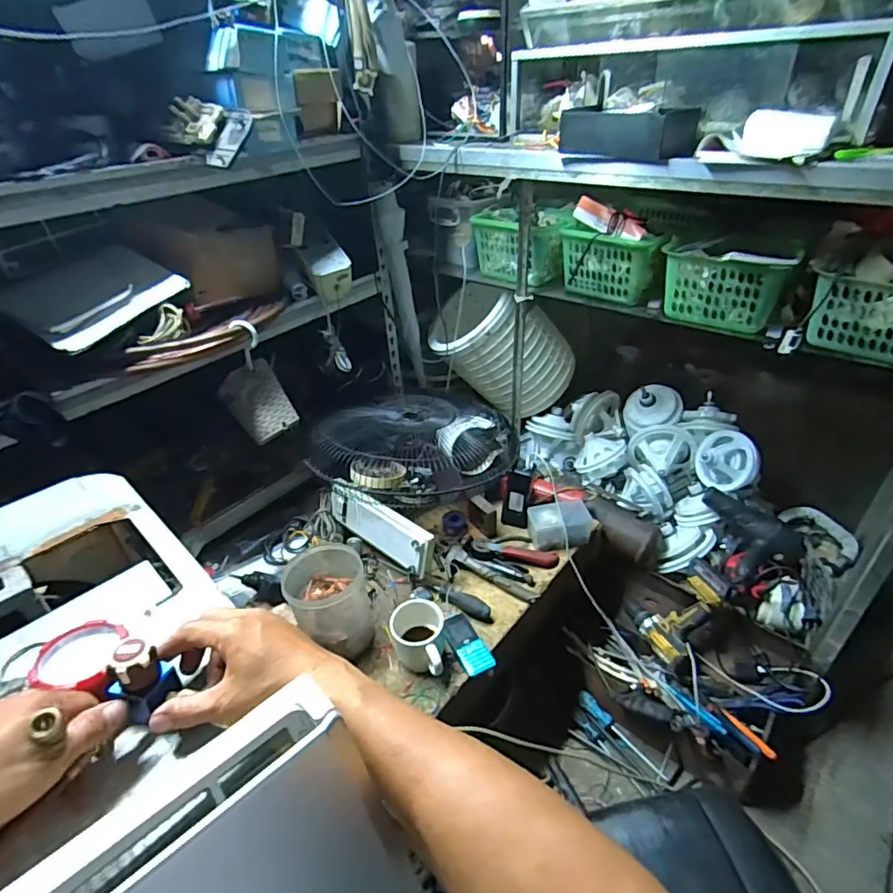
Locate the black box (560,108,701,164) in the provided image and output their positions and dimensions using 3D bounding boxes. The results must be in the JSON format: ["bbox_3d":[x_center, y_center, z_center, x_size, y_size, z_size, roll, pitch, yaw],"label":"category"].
[{"bbox_3d":[0.303,-0.507,0.858,0.118,0.066,0.202,-31,43,-34],"label":"black box"}]

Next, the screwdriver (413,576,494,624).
[{"bbox_3d":[0.009,0.291,1.047,0.182,0.026,0.030,21,41,30],"label":"screwdriver"}]

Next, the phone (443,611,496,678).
[{"bbox_3d":[0.037,0.353,0.956,0.053,0.009,0.116,-18,38,-20],"label":"phone"}]

